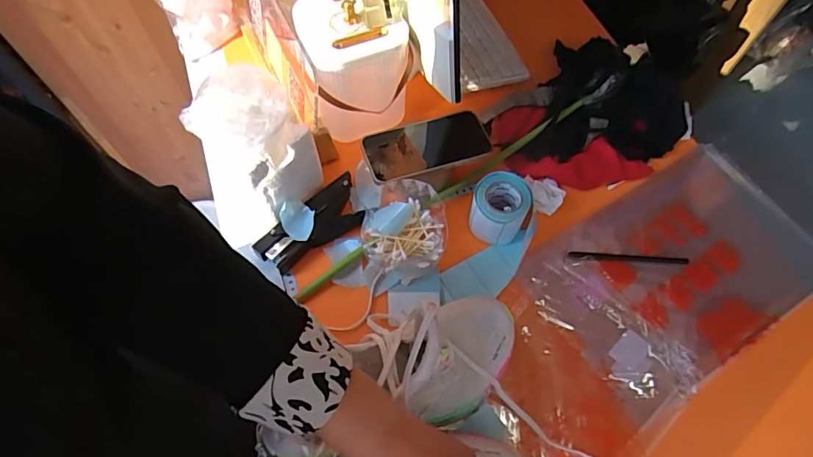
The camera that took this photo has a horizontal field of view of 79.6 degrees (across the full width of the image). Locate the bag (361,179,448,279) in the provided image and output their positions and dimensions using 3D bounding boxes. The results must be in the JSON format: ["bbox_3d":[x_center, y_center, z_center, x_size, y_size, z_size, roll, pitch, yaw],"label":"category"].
[{"bbox_3d":[-0.001,0.002,0.576,0.099,0.060,0.105,19,64,9],"label":"bag"}]

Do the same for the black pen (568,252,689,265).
[{"bbox_3d":[0.273,0.037,0.598,0.147,0.010,0.009,2,63,0],"label":"black pen"}]

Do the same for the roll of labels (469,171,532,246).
[{"bbox_3d":[0.113,-0.024,0.595,0.065,0.064,0.066,0,63,-1],"label":"roll of labels"}]

